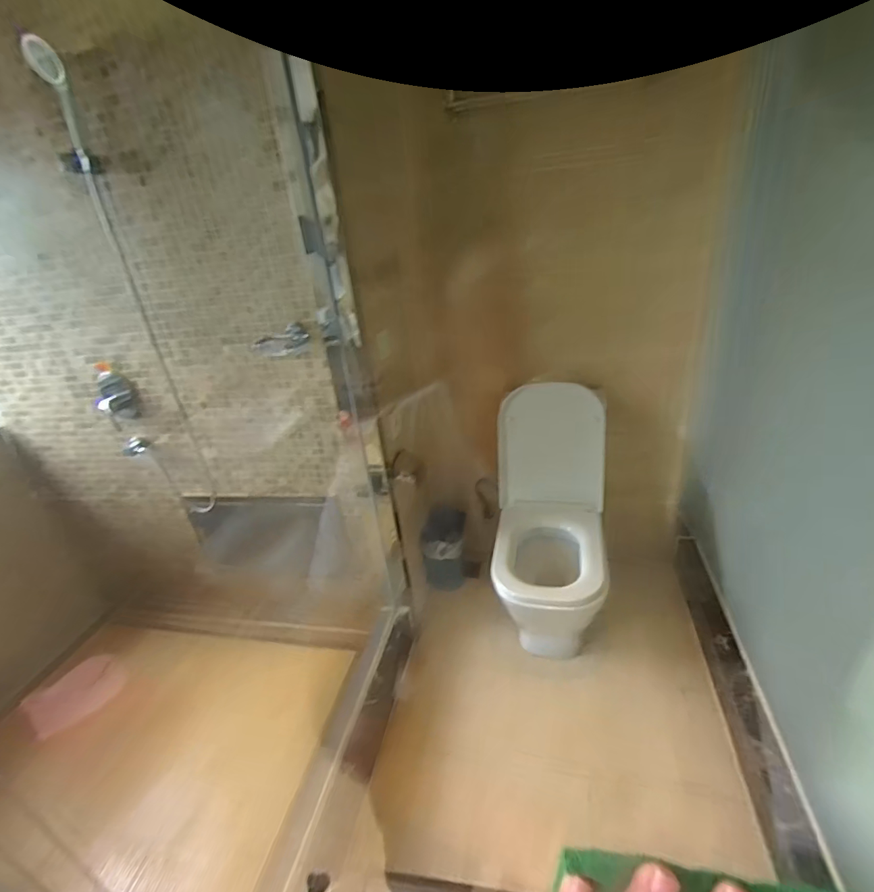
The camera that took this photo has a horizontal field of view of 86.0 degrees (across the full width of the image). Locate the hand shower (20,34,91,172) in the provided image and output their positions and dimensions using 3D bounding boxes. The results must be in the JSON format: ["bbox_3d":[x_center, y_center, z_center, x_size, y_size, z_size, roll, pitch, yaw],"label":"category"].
[{"bbox_3d":[-0.904,-0.814,1.134,0.068,0.253,0.070,-21,30,-26],"label":"hand shower"}]

